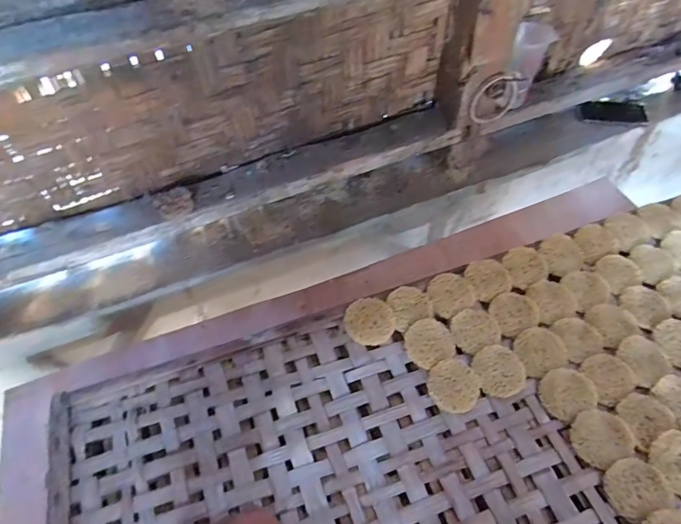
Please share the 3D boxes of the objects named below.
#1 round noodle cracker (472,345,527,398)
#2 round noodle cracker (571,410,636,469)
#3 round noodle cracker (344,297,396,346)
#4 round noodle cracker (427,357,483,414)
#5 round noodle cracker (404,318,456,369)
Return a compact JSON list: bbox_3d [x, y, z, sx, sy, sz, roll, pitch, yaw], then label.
[{"bbox_3d":[0.243,0.164,0.680,0.079,0.006,0.077,0,54,0],"label":"round noodle cracker"},{"bbox_3d":[0.364,0.243,0.621,0.079,0.009,0.070,-17,56,-12],"label":"round noodle cracker"},{"bbox_3d":[0.048,0.096,0.727,0.079,0.013,0.076,0,54,0],"label":"round noodle cracker"},{"bbox_3d":[0.170,0.185,0.671,0.072,0.018,0.076,0,54,0],"label":"round noodle cracker"},{"bbox_3d":[0.141,0.127,0.708,0.077,0.010,0.073,0,54,0],"label":"round noodle cracker"}]

